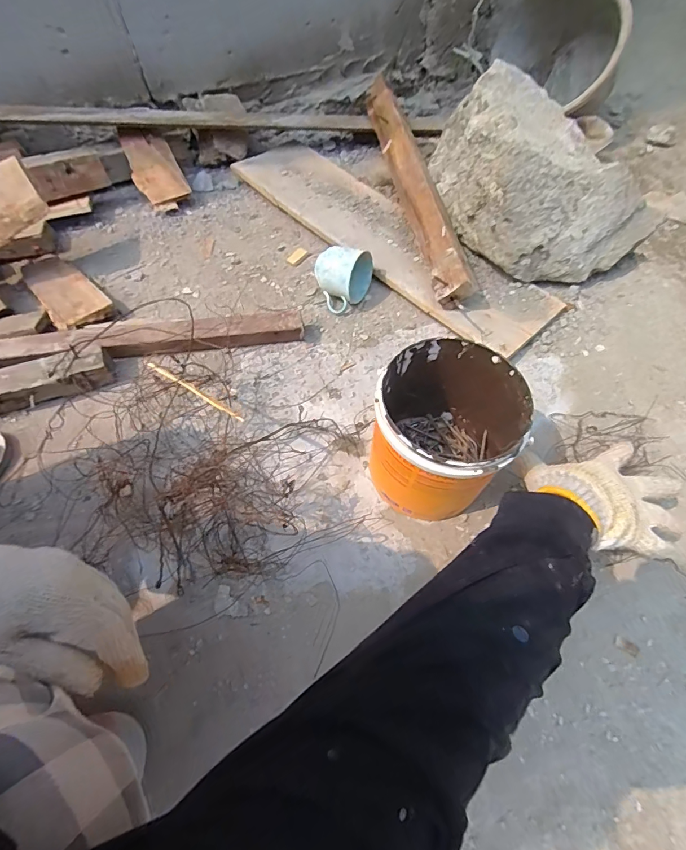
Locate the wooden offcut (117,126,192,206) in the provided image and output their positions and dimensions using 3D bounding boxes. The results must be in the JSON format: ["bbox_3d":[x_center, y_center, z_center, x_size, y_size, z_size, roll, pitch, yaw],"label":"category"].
[{"bbox_3d":[-0.374,-0.511,0.834,0.089,0.020,0.162,-26,90,-1],"label":"wooden offcut"}]

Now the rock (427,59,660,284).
[{"bbox_3d":[0.319,-0.405,0.694,0.271,0.217,0.305,-15,60,-6],"label":"rock"}]

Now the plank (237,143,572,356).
[{"bbox_3d":[0.062,-0.355,0.772,0.167,0.025,0.690,-40,68,-21],"label":"plank"}]

